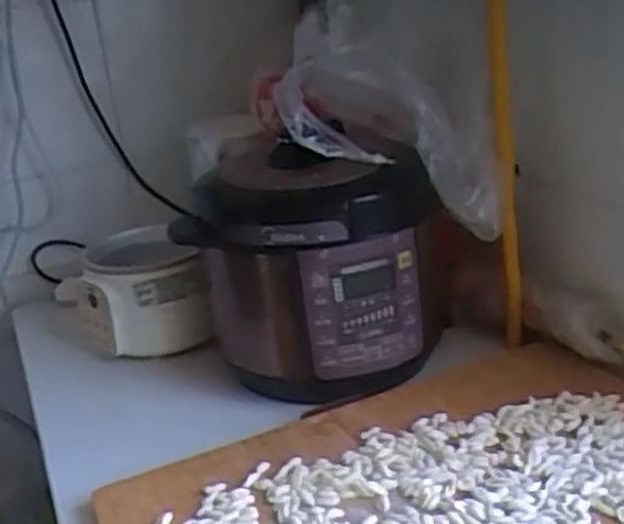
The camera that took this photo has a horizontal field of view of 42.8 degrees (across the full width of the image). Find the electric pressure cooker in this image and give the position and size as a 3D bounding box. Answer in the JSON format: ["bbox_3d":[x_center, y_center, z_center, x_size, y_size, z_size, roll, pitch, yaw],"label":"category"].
[{"bbox_3d":[0.008,-0.005,0.917,0.279,0.256,0.262,-3,22,9],"label":"electric pressure cooker"}]

